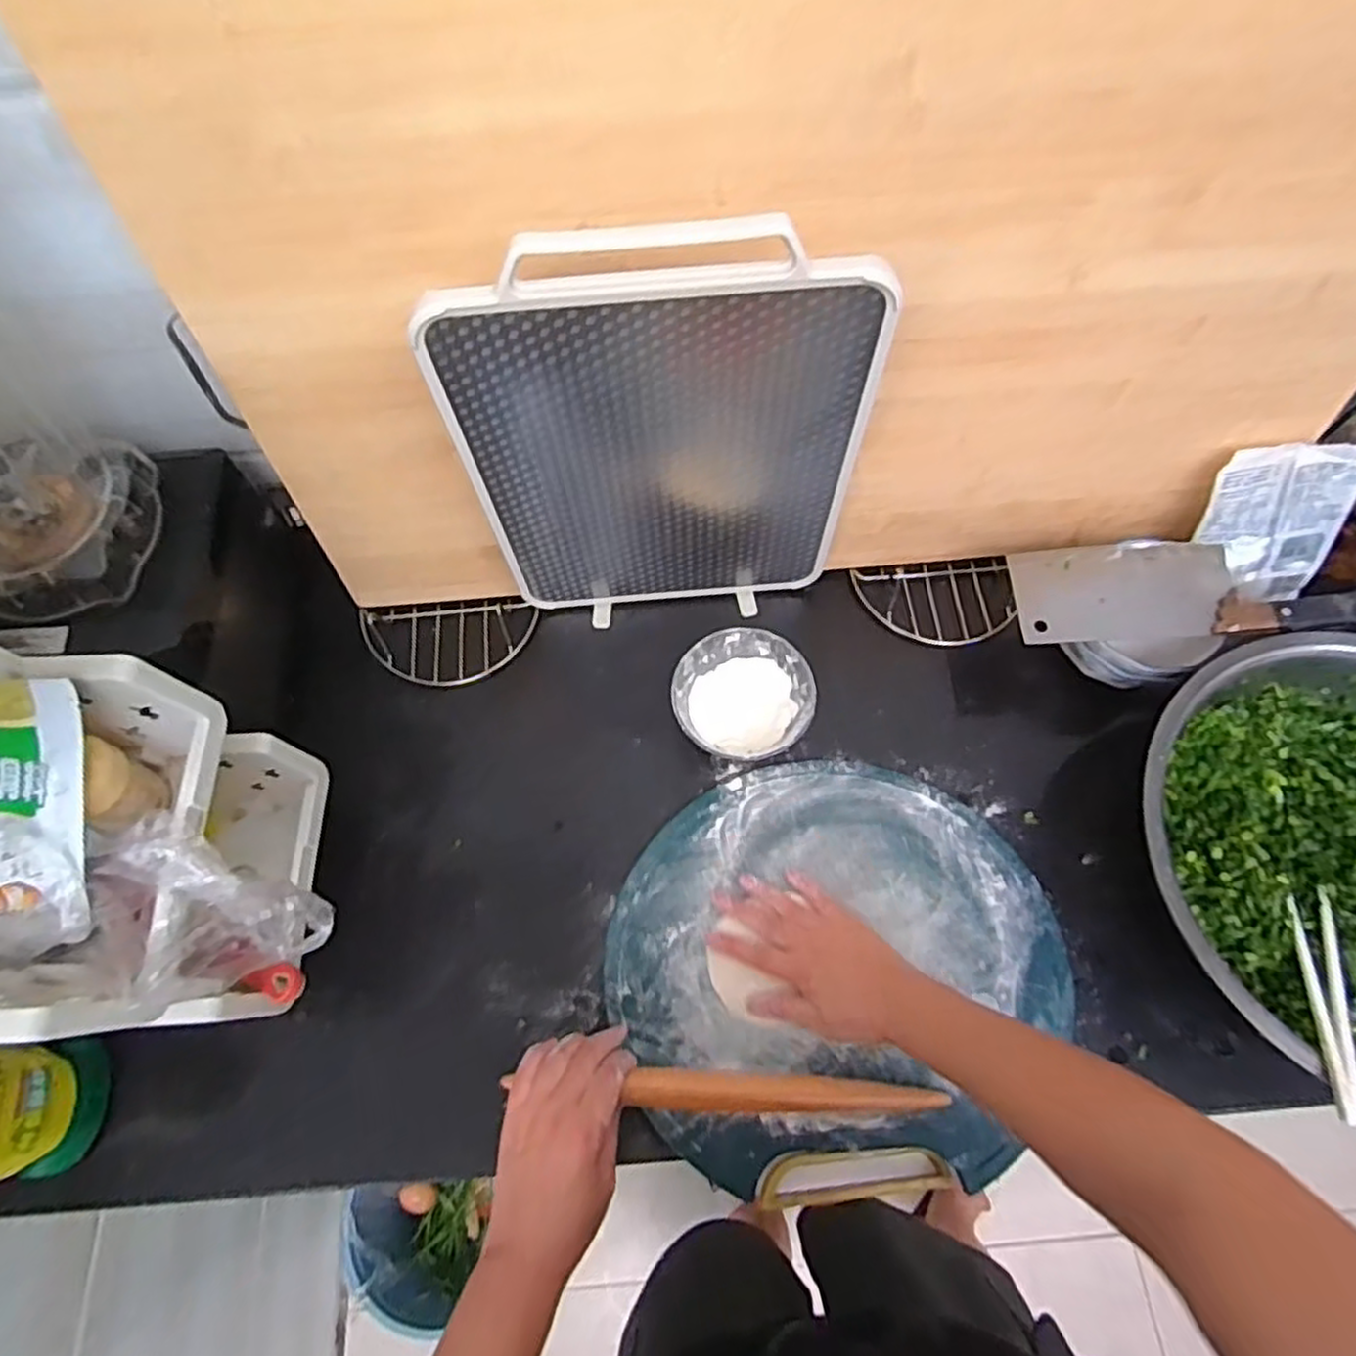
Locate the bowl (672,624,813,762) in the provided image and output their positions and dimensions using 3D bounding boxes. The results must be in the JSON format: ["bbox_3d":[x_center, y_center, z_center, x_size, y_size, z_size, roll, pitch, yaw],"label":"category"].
[{"bbox_3d":[0.058,0.019,0.670,0.119,0.046,0.115,0,67,1],"label":"bowl"}]

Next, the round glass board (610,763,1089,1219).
[{"bbox_3d":[0.125,0.228,0.596,0.351,0.012,0.317,-3,67,0],"label":"round glass board"}]

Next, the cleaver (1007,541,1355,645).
[{"bbox_3d":[0.430,-0.078,0.630,0.277,0.029,0.091,0,67,1],"label":"cleaver"}]

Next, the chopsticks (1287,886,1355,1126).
[{"bbox_3d":[0.449,0.220,0.515,0.033,0.016,0.168,22,49,10],"label":"chopsticks"}]

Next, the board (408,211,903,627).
[{"bbox_3d":[-0.008,-0.156,0.559,0.283,0.379,0.019,-2,67,0],"label":"board"}]

